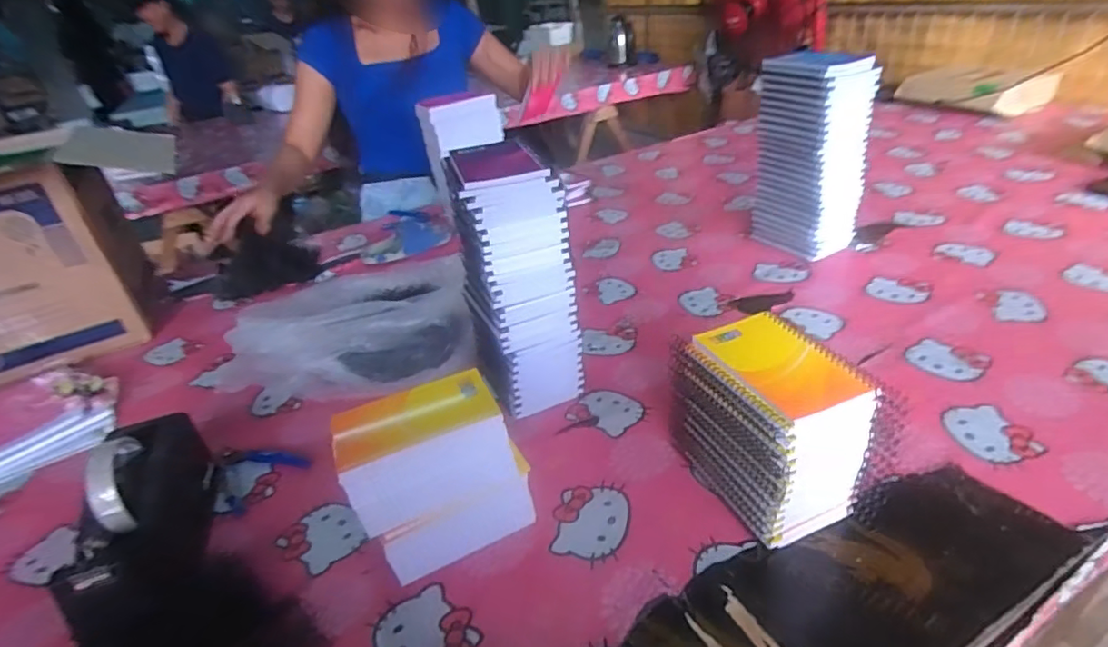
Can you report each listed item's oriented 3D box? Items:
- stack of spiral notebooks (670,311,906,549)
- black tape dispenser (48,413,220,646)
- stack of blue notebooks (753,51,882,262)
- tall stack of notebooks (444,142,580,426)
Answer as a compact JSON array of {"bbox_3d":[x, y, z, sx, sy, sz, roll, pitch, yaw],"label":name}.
[{"bbox_3d":[0.189,0.088,0.516,0.094,0.147,0.145,-18,32,-18],"label":"stack of spiral notebooks"},{"bbox_3d":[-0.368,0.178,0.522,0.071,0.112,0.230,-16,32,-15],"label":"black tape dispenser"},{"bbox_3d":[0.408,-0.260,0.917,0.104,0.293,0.140,-18,32,-17],"label":"stack of blue notebooks"},{"bbox_3d":[-0.038,-0.041,0.651,0.113,0.293,0.116,-11,31,-7],"label":"tall stack of notebooks"}]

